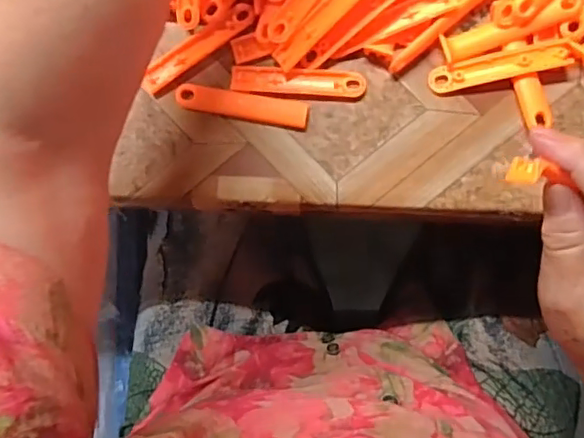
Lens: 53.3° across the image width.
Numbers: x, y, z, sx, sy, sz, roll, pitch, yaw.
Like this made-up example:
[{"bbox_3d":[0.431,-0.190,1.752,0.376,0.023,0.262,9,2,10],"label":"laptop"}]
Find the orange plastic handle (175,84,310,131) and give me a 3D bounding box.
[{"bbox_3d":[-0.028,-0.065,0.337,0.077,0.006,0.016,11,90,3],"label":"orange plastic handle"}]

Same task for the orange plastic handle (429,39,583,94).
[{"bbox_3d":[0.119,-0.086,0.323,0.081,0.007,0.016,-12,89,3],"label":"orange plastic handle"}]

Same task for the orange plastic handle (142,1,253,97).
[{"bbox_3d":[-0.054,-0.100,0.338,0.074,0.004,0.014,-36,88,2],"label":"orange plastic handle"}]

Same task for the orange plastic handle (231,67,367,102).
[{"bbox_3d":[0.003,-0.078,0.336,0.076,0.004,0.017,4,90,3],"label":"orange plastic handle"}]

